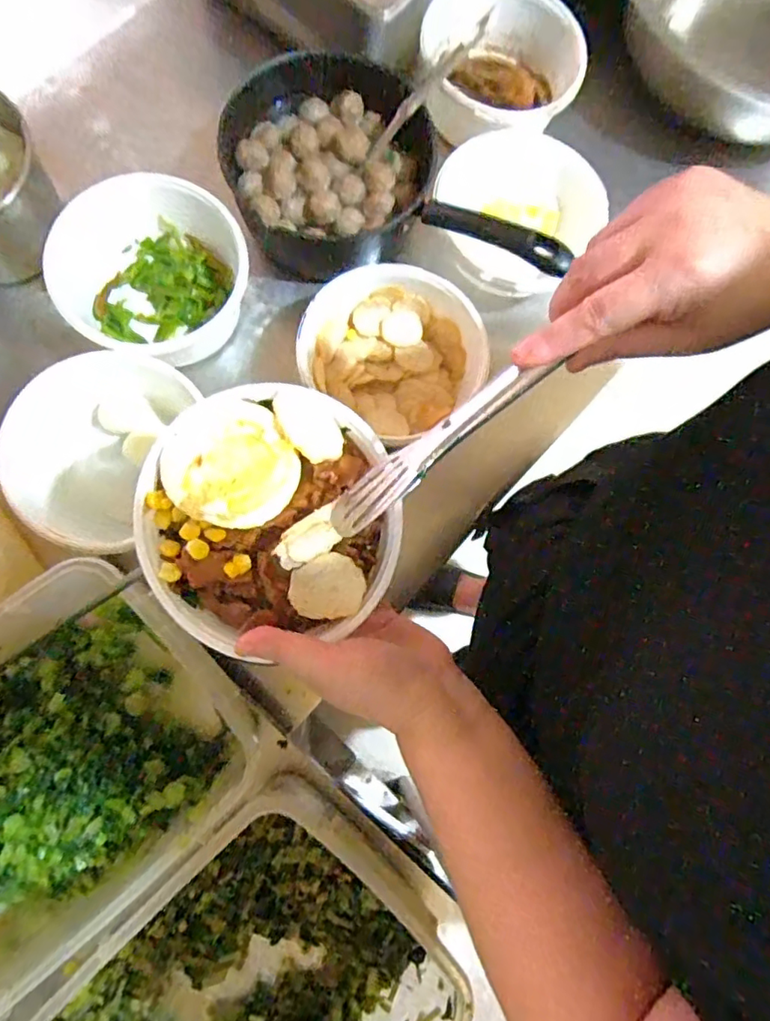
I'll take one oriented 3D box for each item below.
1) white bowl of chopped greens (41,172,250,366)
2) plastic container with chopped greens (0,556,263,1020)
[{"bbox_3d":[-0.221,-0.224,0.543,0.157,0.089,0.169,0,76,-1],"label":"white bowl of chopped greens"},{"bbox_3d":[-0.286,0.223,0.426,0.345,0.110,0.221,-38,80,-10],"label":"plastic container with chopped greens"}]

